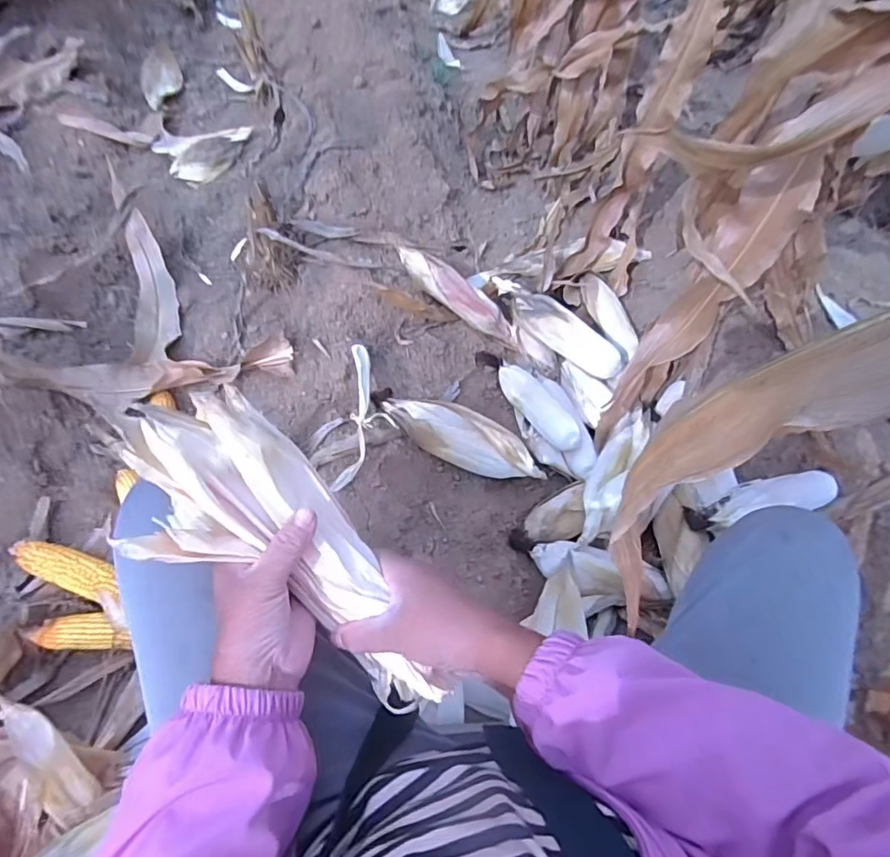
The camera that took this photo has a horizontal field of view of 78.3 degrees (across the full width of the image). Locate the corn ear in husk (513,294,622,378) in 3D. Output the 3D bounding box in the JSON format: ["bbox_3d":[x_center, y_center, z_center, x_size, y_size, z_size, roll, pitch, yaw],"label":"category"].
[{"bbox_3d":[0.231,-0.183,1.066,0.247,0.073,0.068,35,64,15],"label":"corn ear in husk"}]

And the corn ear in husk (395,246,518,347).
[{"bbox_3d":[0.032,-0.268,1.117,0.305,0.057,0.053,36,62,-16],"label":"corn ear in husk"}]

